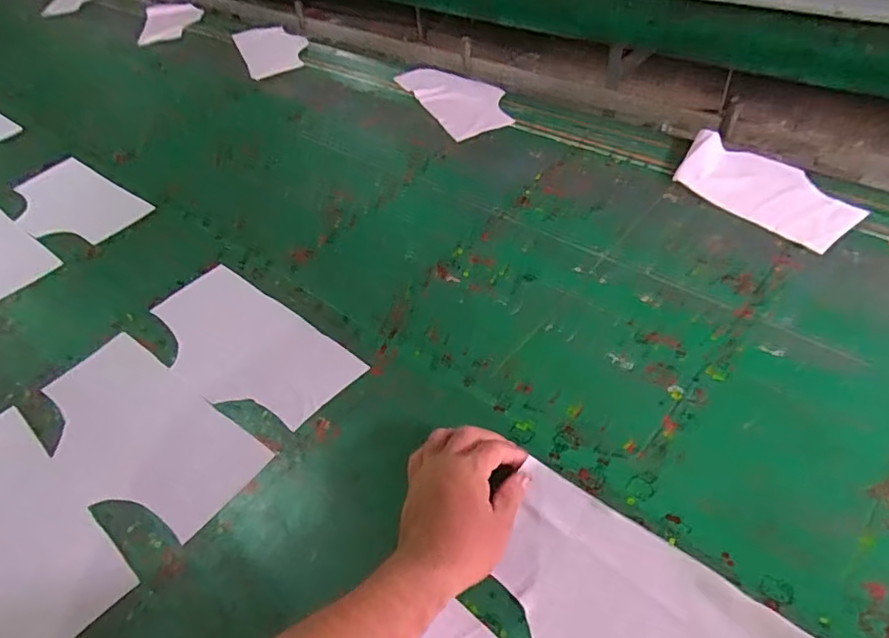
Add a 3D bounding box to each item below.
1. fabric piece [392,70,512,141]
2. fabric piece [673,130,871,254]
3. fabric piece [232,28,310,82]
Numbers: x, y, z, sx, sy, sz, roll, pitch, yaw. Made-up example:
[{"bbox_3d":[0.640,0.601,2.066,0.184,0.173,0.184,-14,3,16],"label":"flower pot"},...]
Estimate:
[{"bbox_3d":[0.026,-0.423,1.071,0.153,0.008,0.293,-21,47,-14],"label":"fabric piece"},{"bbox_3d":[0.438,-0.186,0.783,0.132,0.022,0.245,-31,50,-22],"label":"fabric piece"},{"bbox_3d":[-0.401,-0.636,1.333,0.153,0.013,0.222,-18,53,-17],"label":"fabric piece"}]

